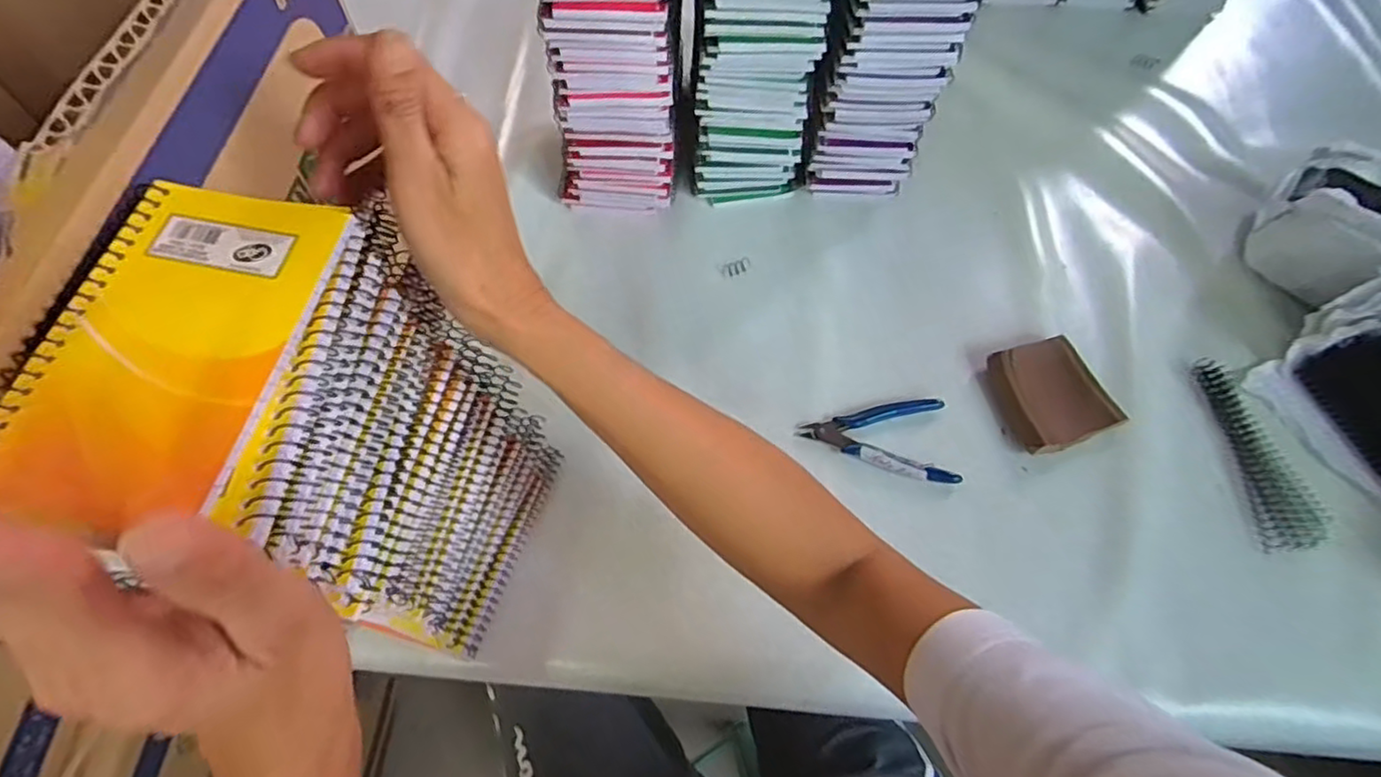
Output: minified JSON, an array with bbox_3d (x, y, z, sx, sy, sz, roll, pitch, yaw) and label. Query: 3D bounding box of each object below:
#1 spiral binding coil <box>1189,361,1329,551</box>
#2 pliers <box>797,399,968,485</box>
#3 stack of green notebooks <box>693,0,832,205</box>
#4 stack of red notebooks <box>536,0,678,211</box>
[{"bbox_3d":[0.466,0.050,0.541,0.051,0.012,0.161,2,63,-2],"label":"spiral binding coil"},{"bbox_3d":[0.148,0.037,0.526,0.118,0.011,0.071,4,63,-1],"label":"pliers"},{"bbox_3d":[0.058,-0.279,0.532,0.098,0.280,0.121,6,63,0],"label":"stack of green notebooks"},{"bbox_3d":[-0.054,-0.286,0.533,0.103,0.282,0.133,4,63,-1],"label":"stack of red notebooks"}]

